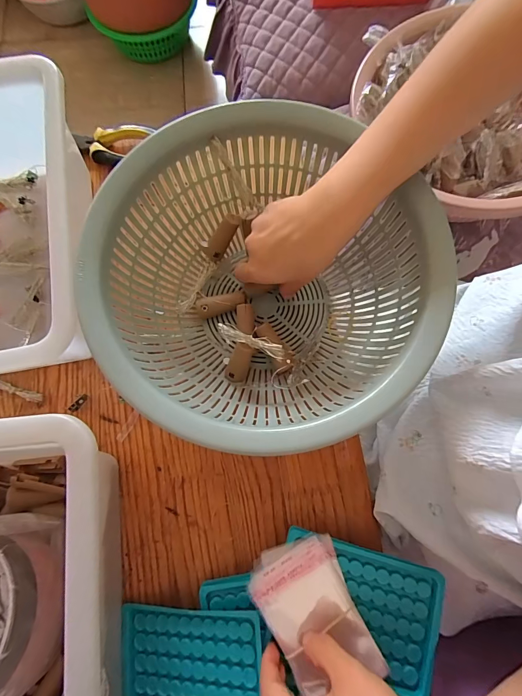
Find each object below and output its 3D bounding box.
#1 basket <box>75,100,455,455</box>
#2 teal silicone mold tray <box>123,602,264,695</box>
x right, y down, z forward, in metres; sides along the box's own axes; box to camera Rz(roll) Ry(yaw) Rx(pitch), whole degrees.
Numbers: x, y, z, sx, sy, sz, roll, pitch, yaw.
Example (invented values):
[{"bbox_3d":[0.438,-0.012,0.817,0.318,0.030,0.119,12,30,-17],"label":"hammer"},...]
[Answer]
[{"bbox_3d":[-0.003,-0.056,0.326,0.268,0.115,0.266,0,76,1],"label":"basket"},{"bbox_3d":[-0.059,0.265,0.290,0.124,0.007,0.091,-7,76,18],"label":"teal silicone mold tray"}]

